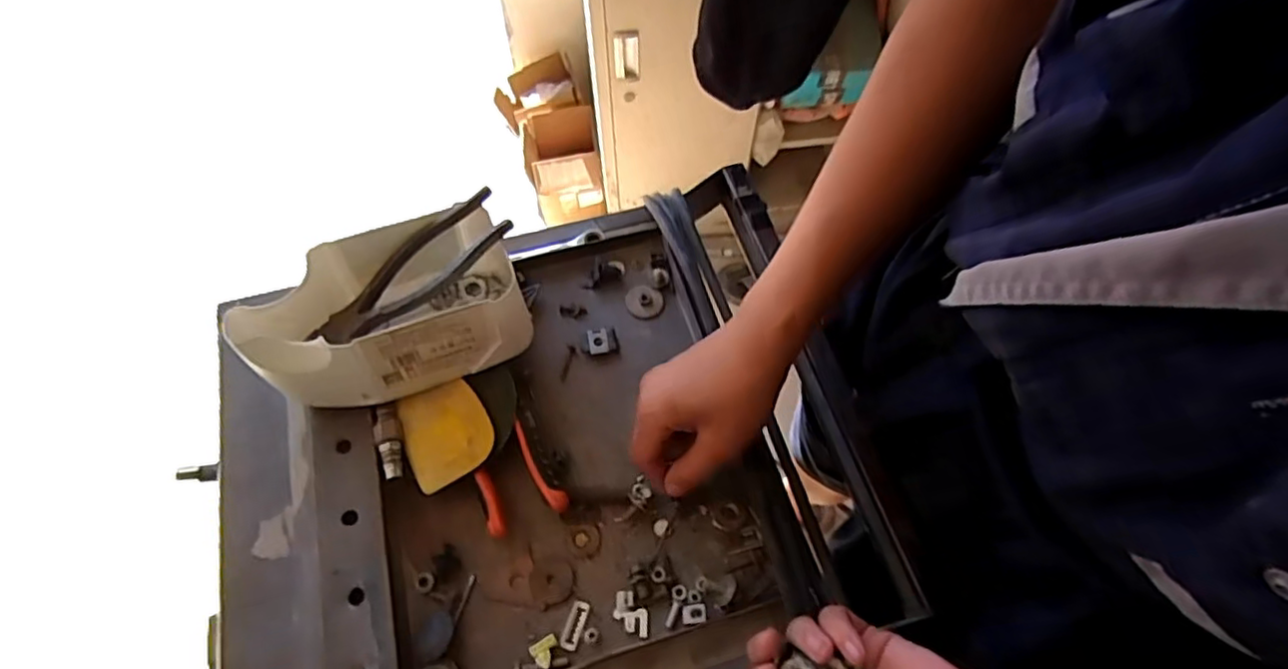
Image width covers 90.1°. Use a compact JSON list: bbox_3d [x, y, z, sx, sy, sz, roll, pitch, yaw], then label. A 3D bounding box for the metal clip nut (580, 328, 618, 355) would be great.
[{"bbox_3d":[-0.036,0.006,0.512,0.029,0.008,0.023,-10,63,-5],"label":"metal clip nut"}]

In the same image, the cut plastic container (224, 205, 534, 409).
[{"bbox_3d":[-0.172,-0.015,0.445,0.169,0.081,0.096,-20,64,-9],"label":"cut plastic container"}]

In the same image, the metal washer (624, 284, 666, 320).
[{"bbox_3d":[0.000,-0.027,0.527,0.032,0.006,0.029,21,65,11],"label":"metal washer"}]

